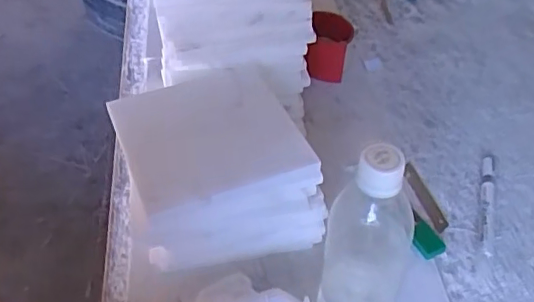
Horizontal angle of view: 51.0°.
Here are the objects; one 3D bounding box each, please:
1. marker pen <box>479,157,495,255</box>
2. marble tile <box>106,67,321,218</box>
[{"bbox_3d":[0.244,0.058,0.623,0.015,0.012,0.148,12,47,12],"label":"marker pen"},{"bbox_3d":[-0.055,-0.019,0.506,0.148,0.015,0.154,-17,46,-17],"label":"marble tile"}]

